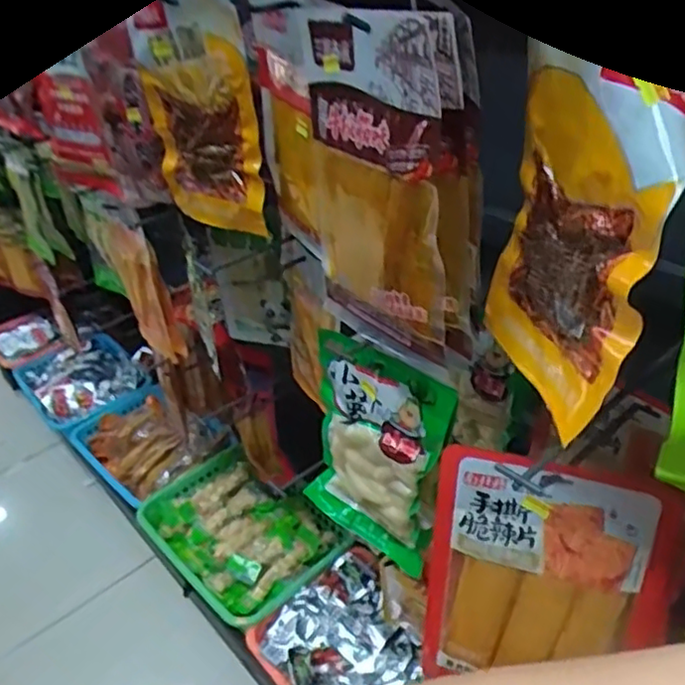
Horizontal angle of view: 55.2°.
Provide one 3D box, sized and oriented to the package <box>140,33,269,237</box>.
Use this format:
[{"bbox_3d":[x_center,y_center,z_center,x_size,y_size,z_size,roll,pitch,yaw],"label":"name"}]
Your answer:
[{"bbox_3d":[-0.146,-0.215,0.700,0.040,0.187,0.144,-32,42,-33],"label":"package"}]

